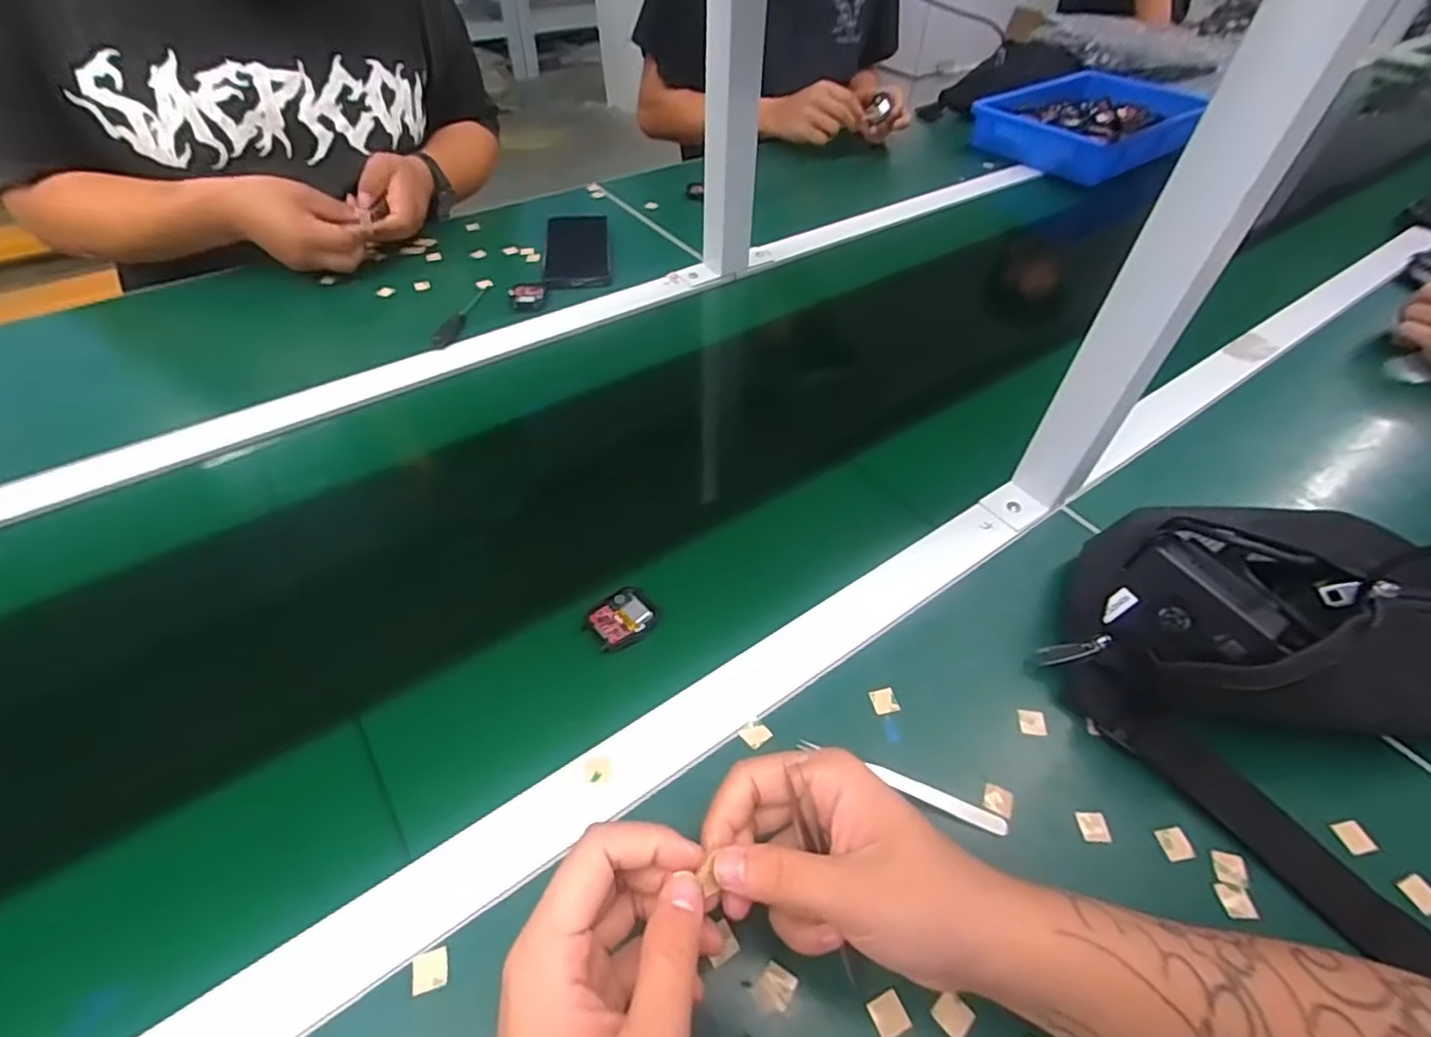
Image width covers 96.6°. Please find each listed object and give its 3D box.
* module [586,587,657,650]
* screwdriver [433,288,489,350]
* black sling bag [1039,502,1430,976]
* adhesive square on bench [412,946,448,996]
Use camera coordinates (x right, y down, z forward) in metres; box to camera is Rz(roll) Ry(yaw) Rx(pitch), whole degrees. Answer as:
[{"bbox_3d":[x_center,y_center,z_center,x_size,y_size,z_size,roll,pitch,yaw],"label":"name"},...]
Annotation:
[{"bbox_3d":[-0.062,0.066,0.432,0.044,0.007,0.037,-31,59,-25],"label":"module"},{"bbox_3d":[-0.267,-0.211,0.672,0.016,0.015,0.107,13,51,7],"label":"screwdriver"},{"bbox_3d":[0.355,0.083,0.384,0.228,0.090,0.250,-32,59,-26],"label":"black sling bag"},{"bbox_3d":[-0.134,0.212,0.299,0.015,0.004,0.016,-12,52,-13],"label":"adhesive square on bench"}]

